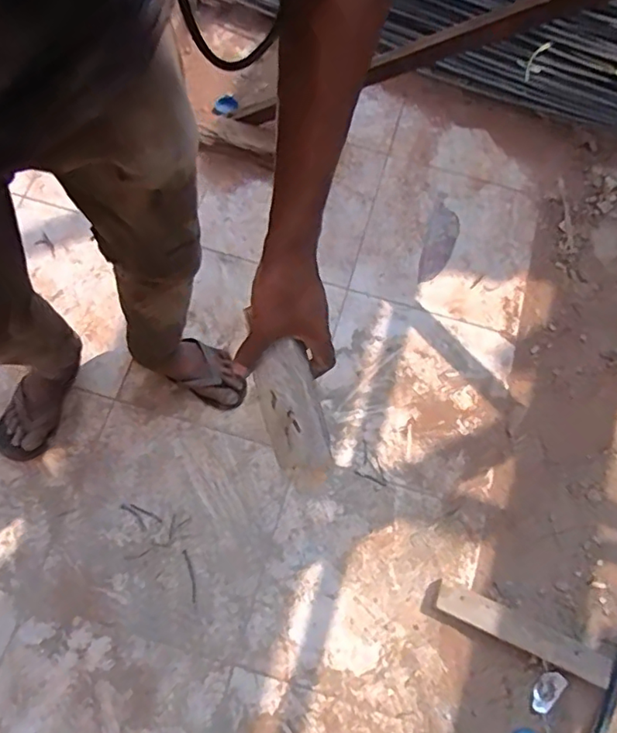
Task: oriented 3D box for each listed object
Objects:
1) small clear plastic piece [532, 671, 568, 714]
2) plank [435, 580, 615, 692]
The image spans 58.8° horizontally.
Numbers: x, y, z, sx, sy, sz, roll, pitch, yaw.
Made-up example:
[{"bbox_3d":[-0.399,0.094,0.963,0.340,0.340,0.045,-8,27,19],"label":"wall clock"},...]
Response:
[{"bbox_3d":[0.436,0.596,1.004,0.041,0.015,0.077,42,73,12],"label":"small clear plastic piece"},{"bbox_3d":[0.392,0.491,1.015,0.319,0.025,0.059,24,57,7],"label":"plank"}]

